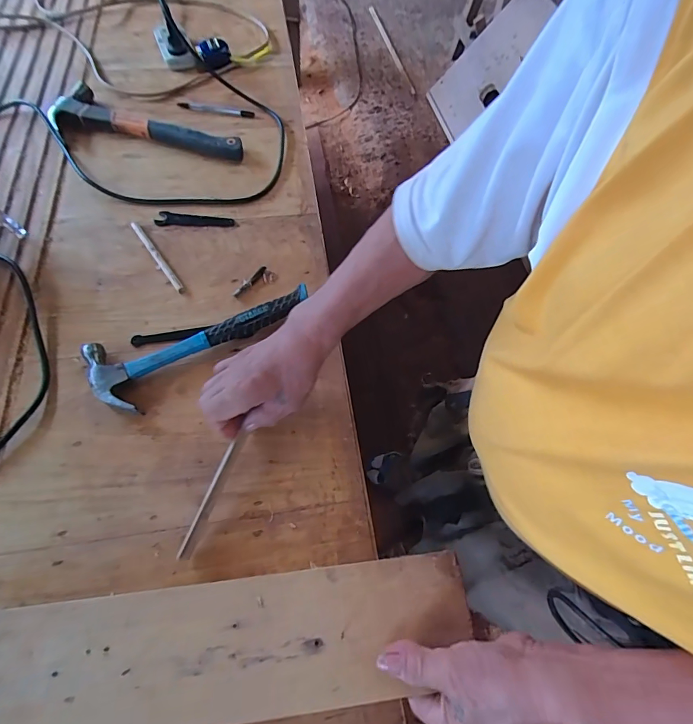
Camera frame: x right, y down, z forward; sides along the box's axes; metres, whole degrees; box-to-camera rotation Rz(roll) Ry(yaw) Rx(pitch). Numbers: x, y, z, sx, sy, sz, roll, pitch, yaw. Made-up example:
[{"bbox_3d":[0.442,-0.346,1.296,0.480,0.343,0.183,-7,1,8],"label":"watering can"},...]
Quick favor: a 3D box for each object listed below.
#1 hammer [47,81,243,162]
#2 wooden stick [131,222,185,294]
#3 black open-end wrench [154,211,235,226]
[{"bbox_3d":[-0.324,-0.388,0.660,0.313,0.029,0.095,15,64,4],"label":"hammer"},{"bbox_3d":[-0.263,-0.145,0.553,0.013,0.011,0.142,-34,70,-18],"label":"wooden stick"},{"bbox_3d":[-0.225,-0.211,0.596,0.110,0.005,0.025,2,64,-3],"label":"black open-end wrench"}]

